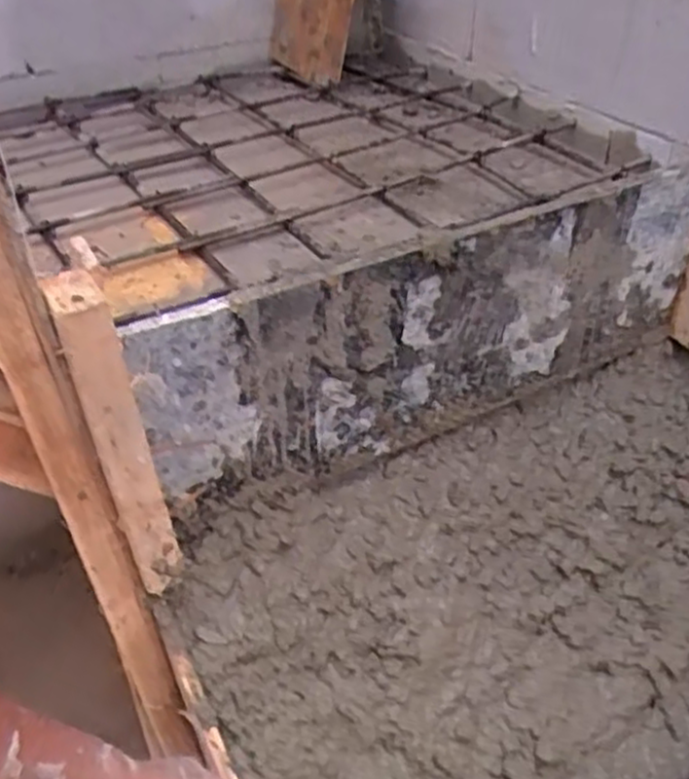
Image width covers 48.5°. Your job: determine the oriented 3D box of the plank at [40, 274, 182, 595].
[{"bbox_3d":[-0.181,0.044,0.627,0.049,0.291,0.057,-16,40,-18],"label":"plank"}]

